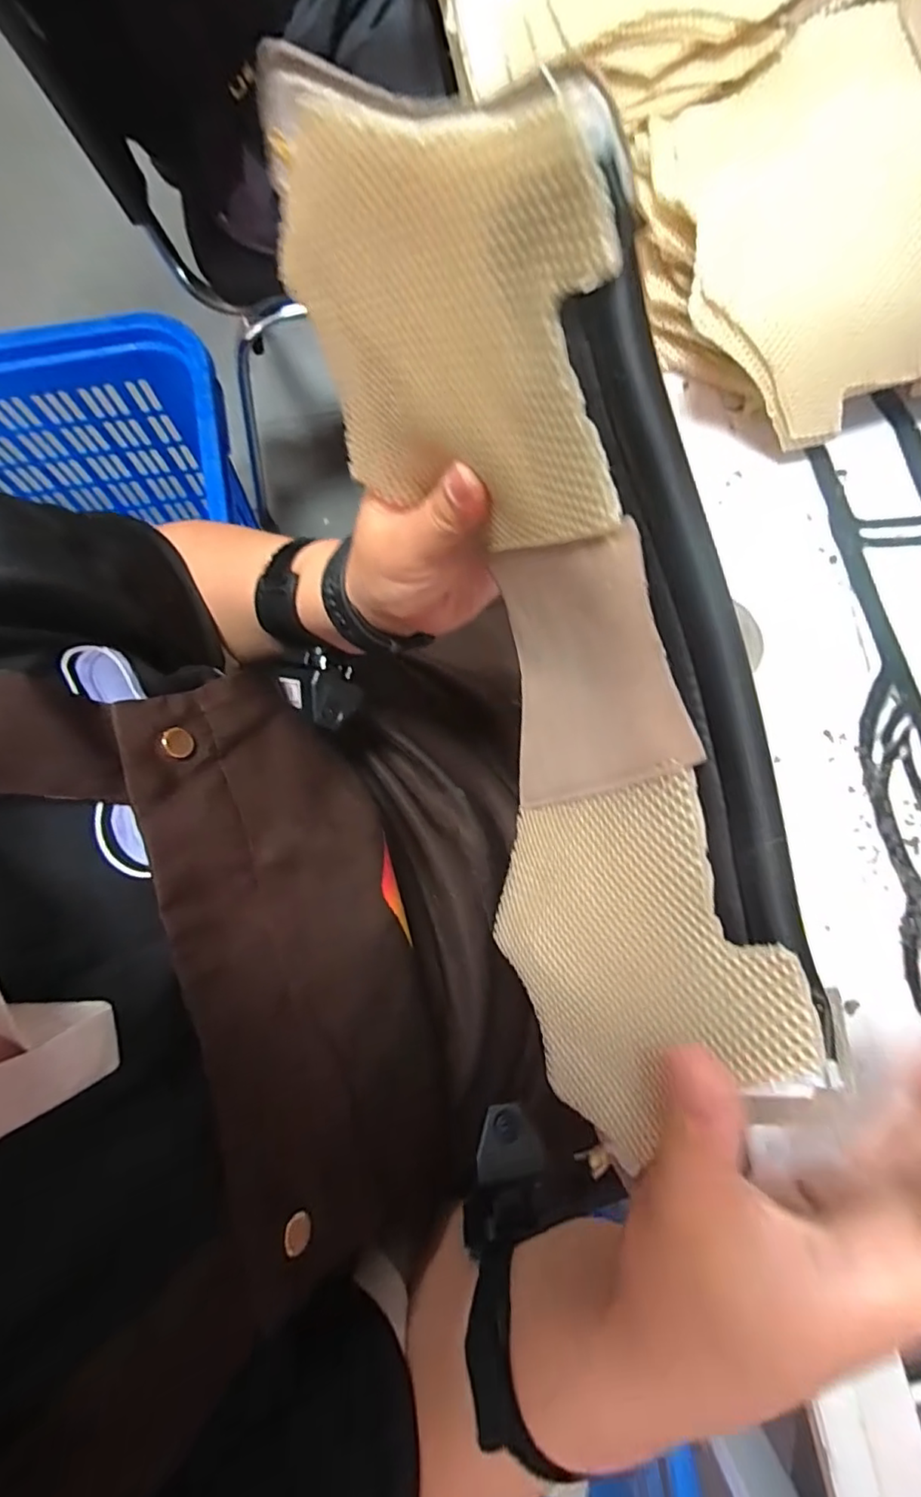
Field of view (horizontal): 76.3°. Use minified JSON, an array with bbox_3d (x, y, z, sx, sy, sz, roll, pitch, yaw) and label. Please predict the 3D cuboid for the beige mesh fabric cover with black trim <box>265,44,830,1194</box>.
[{"bbox_3d":[0.029,-0.026,0.186,0.074,0.130,0.319,-19,102,-5],"label":"beige mesh fabric cover with black trim"}]

